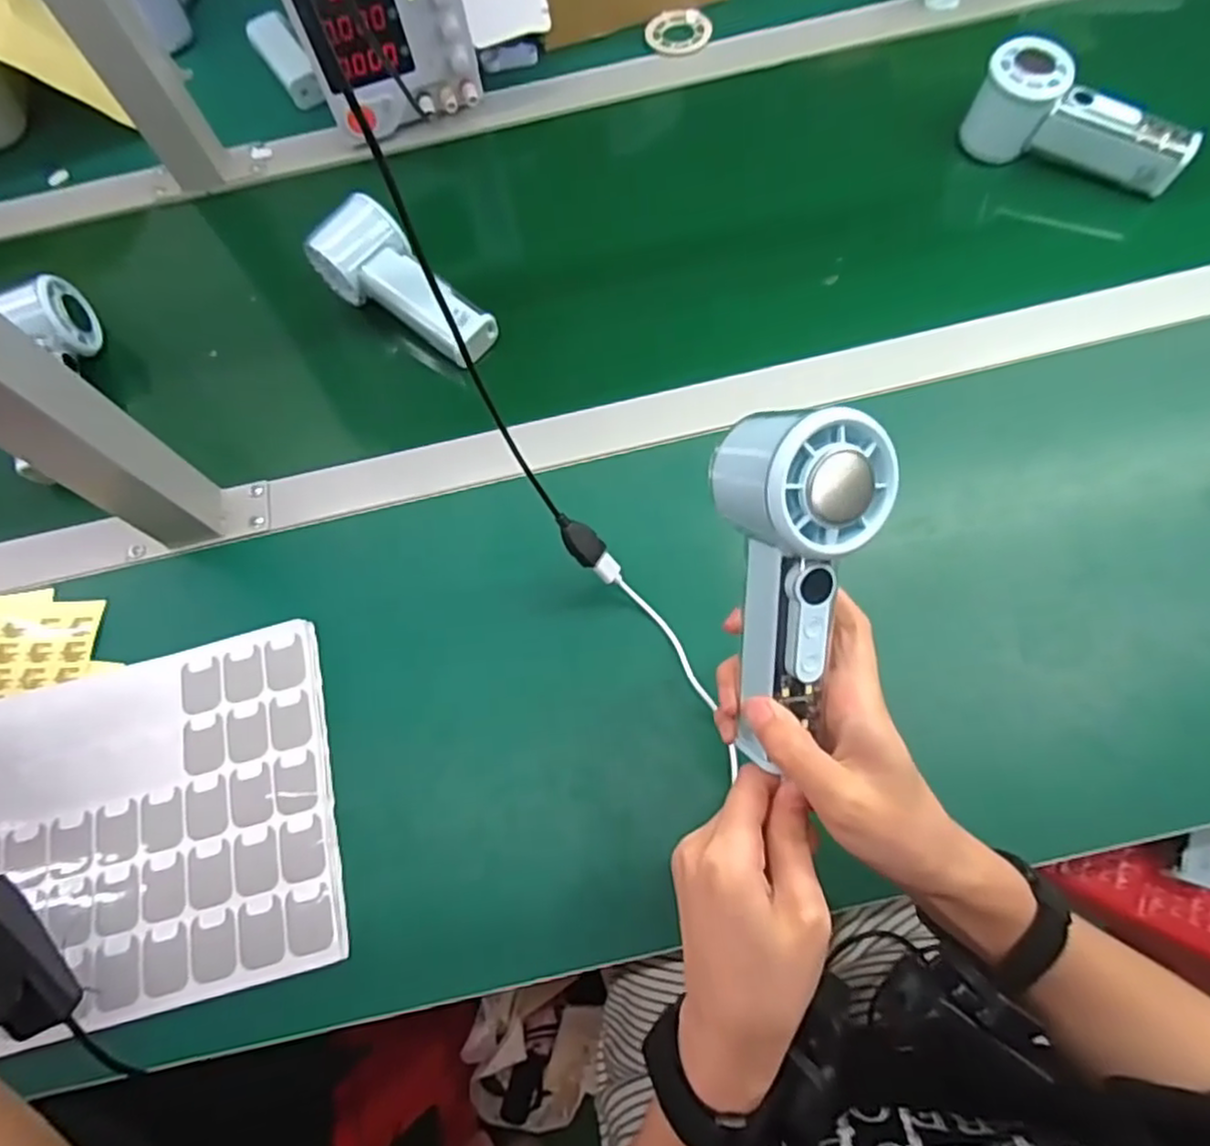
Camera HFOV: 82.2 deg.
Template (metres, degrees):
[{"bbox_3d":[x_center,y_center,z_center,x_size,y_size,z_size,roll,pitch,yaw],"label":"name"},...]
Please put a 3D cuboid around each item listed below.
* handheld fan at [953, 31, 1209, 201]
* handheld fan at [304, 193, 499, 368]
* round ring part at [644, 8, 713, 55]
[{"bbox_3d":[0.347,-0.323,0.516,0.146,0.074,0.043,35,75,17],"label":"handheld fan"},{"bbox_3d":[-0.144,-0.209,0.502,0.142,0.036,0.060,37,77,12],"label":"handheld fan"},{"bbox_3d":[0.066,-0.483,0.618,0.057,0.006,0.048,9,69,8],"label":"round ring part"}]

